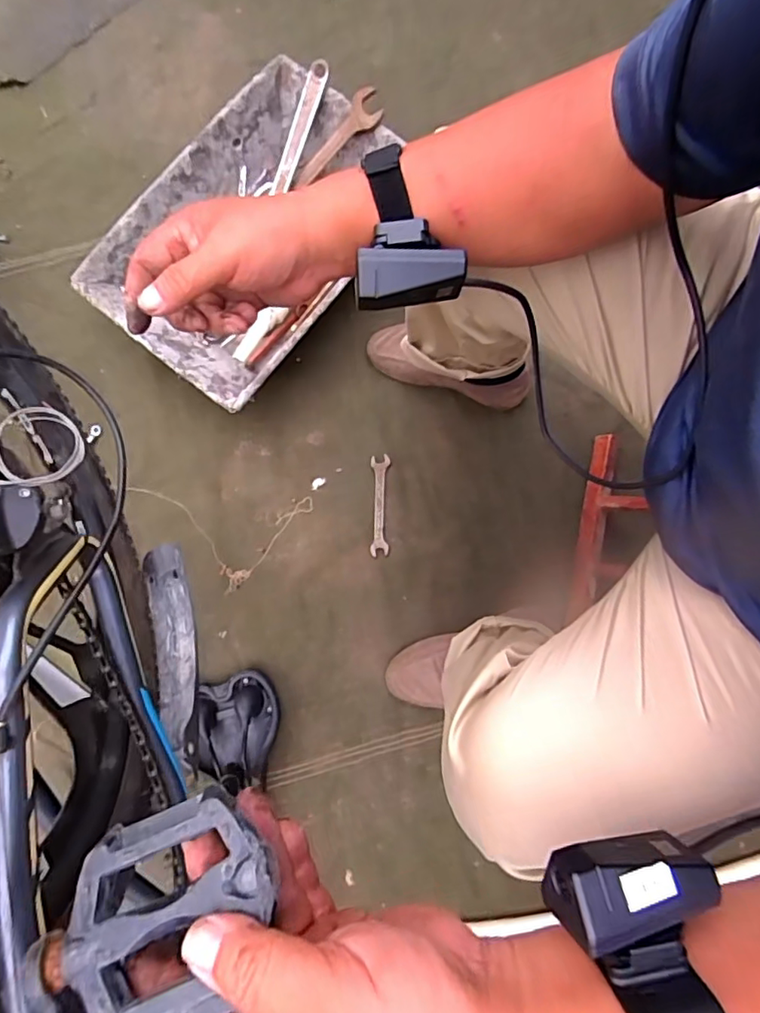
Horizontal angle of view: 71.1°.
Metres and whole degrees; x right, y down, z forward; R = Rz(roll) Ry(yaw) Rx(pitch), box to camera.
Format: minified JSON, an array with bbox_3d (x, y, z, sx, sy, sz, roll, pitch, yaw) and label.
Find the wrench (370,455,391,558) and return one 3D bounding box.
[{"bbox_3d":[0.000,-0.003,0.821,0.028,0.008,0.156,0,82,1],"label":"wrench"}]

